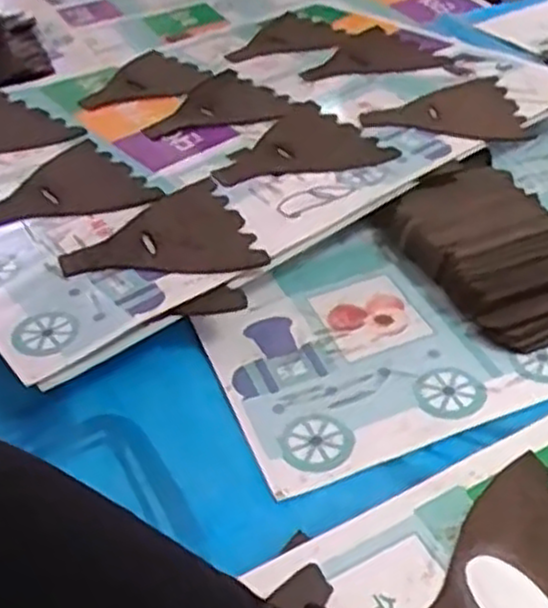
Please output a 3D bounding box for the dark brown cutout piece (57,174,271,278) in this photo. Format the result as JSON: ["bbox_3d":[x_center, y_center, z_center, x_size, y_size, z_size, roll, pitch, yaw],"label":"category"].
[{"bbox_3d":[-0.083,-0.043,0.547,0.122,0.011,0.124,-20,39,-14],"label":"dark brown cutout piece"}]

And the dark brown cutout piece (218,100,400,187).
[{"bbox_3d":[0.013,-0.127,0.637,0.130,0.010,0.127,-15,42,-11],"label":"dark brown cutout piece"}]

